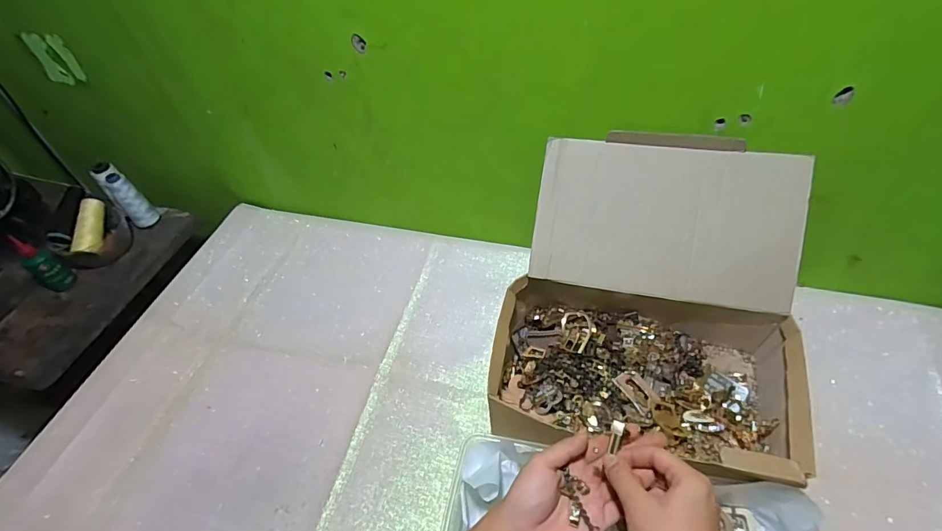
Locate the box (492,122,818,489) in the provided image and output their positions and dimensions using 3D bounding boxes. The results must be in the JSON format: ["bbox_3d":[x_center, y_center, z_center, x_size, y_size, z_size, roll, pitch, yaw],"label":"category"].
[{"bbox_3d":[0.218,0.050,0.553,0.335,0.228,0.337,13,52,16],"label":"box"}]

